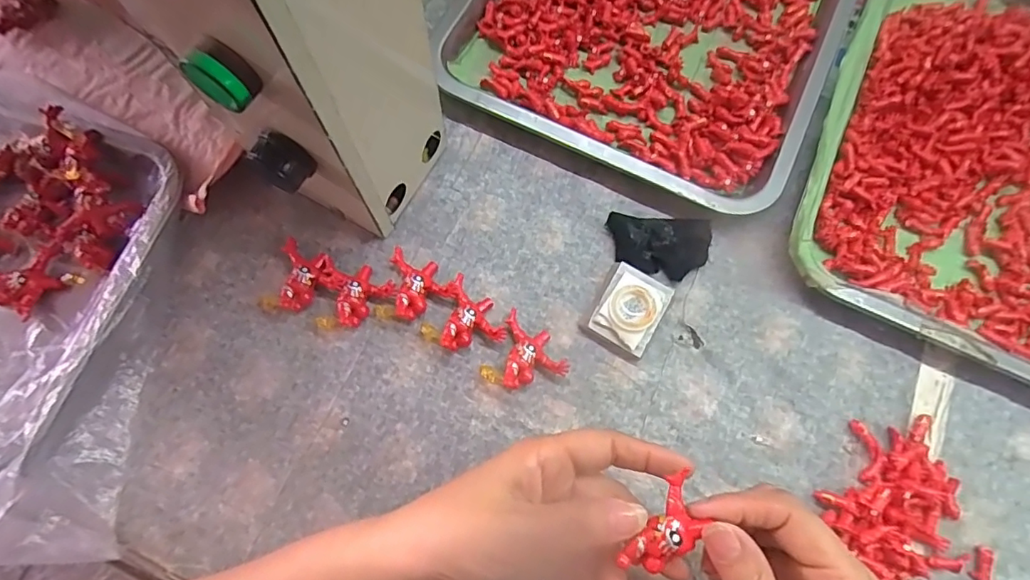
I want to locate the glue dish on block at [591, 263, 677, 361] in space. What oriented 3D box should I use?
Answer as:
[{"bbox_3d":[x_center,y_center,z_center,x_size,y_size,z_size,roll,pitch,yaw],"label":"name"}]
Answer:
[{"bbox_3d":[0.072,0.011,0.335,0.040,0.019,0.051,27,75,7],"label":"glue dish on block"}]

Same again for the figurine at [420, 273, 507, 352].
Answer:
[{"bbox_3d":[-0.028,0.020,0.333,0.046,0.016,0.043,33,76,8],"label":"figurine"}]

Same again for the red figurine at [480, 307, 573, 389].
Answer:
[{"bbox_3d":[0.009,0.043,0.328,0.046,0.015,0.044,26,75,6],"label":"red figurine"}]

